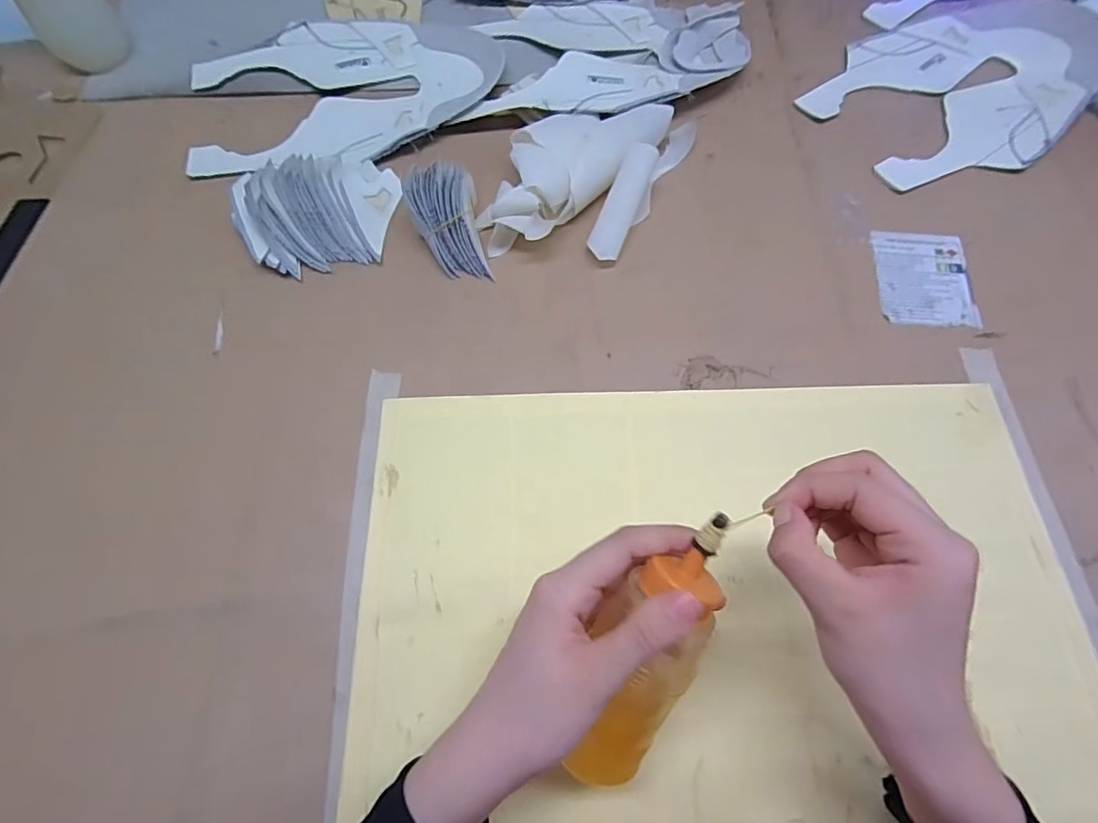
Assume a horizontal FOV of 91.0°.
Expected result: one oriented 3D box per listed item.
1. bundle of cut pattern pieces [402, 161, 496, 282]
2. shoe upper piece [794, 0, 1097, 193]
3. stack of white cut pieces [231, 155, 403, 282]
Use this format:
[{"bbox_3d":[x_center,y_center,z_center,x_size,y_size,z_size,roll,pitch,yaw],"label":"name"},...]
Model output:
[{"bbox_3d":[-0.080,-0.149,0.422,0.052,0.045,0.077,-12,68,-5],"label":"bundle of cut pattern pieces"},{"bbox_3d":[0.393,-0.310,0.502,0.298,0.021,0.196,-25,70,-10],"label":"shoe upper piece"},{"bbox_3d":[-0.182,-0.161,0.430,0.125,0.041,0.084,-21,69,-8],"label":"stack of white cut pieces"}]

